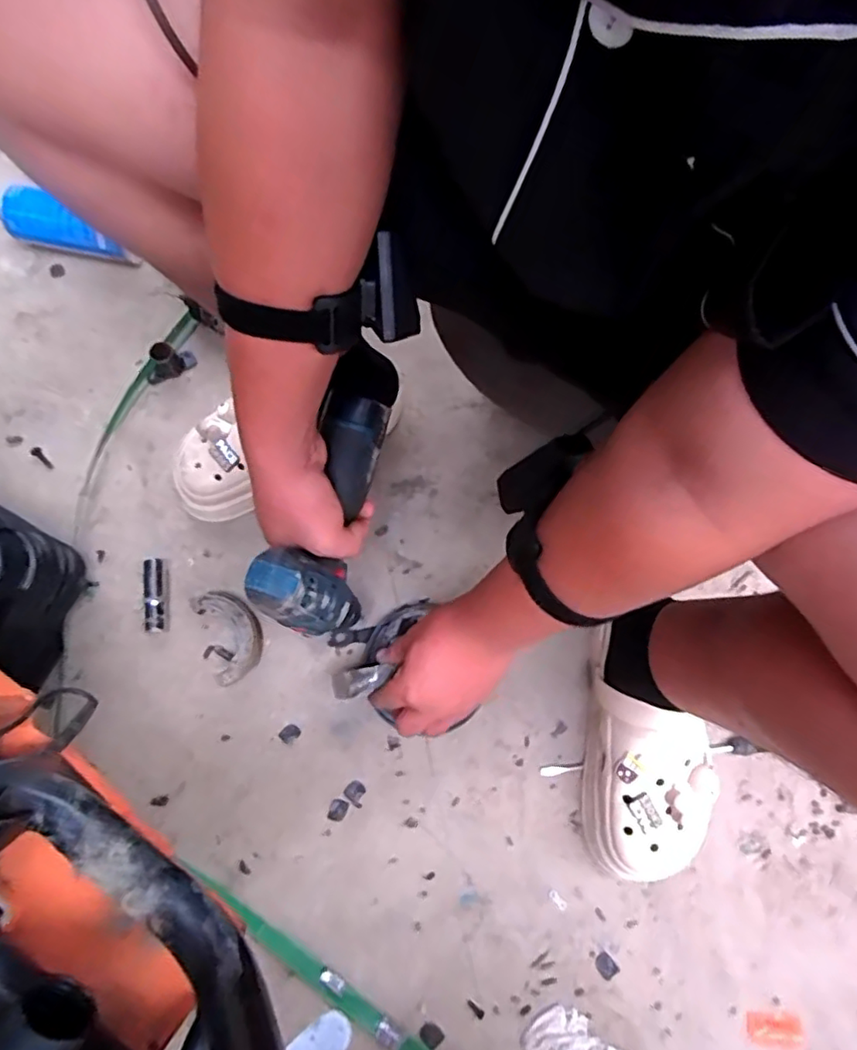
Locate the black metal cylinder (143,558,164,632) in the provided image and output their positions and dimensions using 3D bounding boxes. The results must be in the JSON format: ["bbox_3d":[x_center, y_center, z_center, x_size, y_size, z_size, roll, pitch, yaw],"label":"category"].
[{"bbox_3d":[-0.288,0.074,0.642,0.019,0.020,0.079,-10,69,-7],"label":"black metal cylinder"}]

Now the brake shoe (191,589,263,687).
[{"bbox_3d":[-0.208,0.109,0.635,0.061,0.033,0.099,-25,75,-10],"label":"brake shoe"}]

